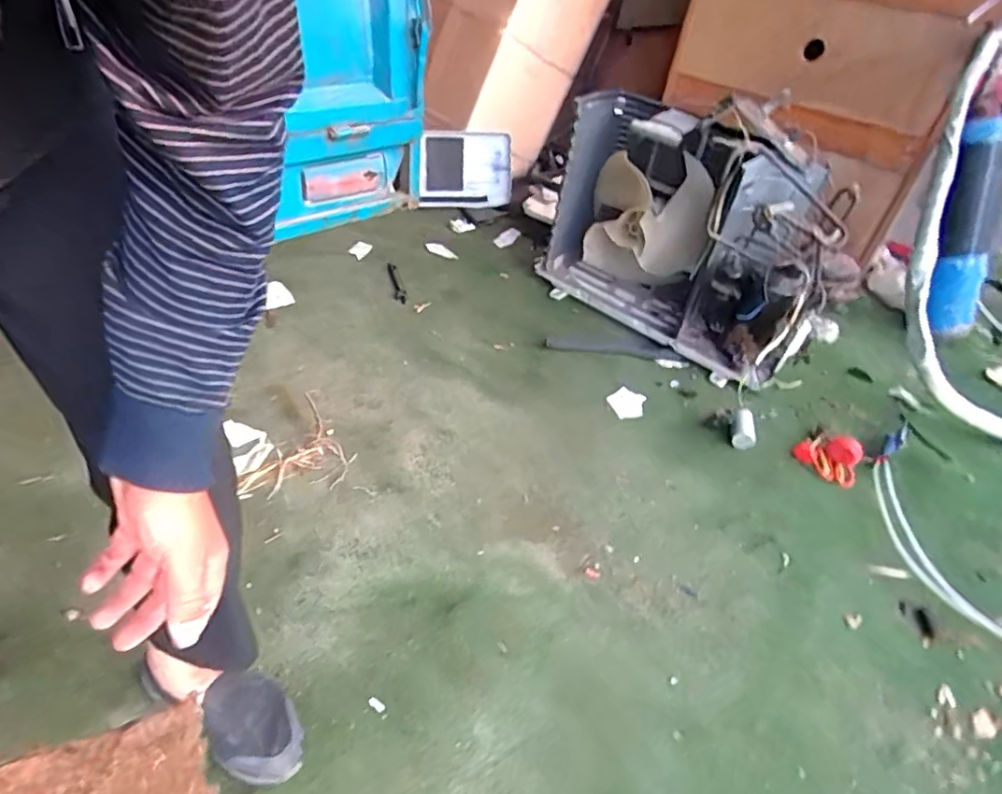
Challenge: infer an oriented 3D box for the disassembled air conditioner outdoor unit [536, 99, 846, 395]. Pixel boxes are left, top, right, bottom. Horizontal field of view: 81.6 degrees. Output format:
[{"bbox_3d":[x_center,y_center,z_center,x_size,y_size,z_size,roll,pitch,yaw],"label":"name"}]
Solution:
[{"bbox_3d":[0.489,-0.437,1.592,0.748,0.578,0.239,33,47,27],"label":"disassembled air conditioner outdoor unit"}]

